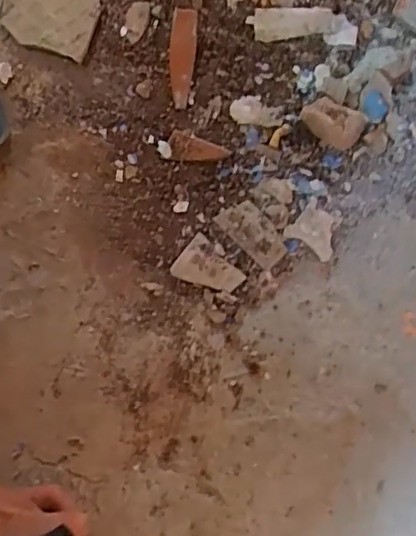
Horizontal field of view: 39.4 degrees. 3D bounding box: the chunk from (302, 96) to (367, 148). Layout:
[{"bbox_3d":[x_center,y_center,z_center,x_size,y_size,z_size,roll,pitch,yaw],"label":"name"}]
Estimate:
[{"bbox_3d":[0.114,-0.135,0.534,0.055,0.016,0.038,33,77,3],"label":"chunk"}]

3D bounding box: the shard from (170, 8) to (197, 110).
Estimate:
[{"bbox_3d":[-0.025,-0.201,0.553,0.023,0.009,0.101,4,77,-4],"label":"shard"}]

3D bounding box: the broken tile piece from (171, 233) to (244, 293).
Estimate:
[{"bbox_3d":[0.000,0.003,0.513,0.056,0.004,0.041,39,77,4],"label":"broken tile piece"}]

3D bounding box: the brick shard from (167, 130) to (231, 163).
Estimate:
[{"bbox_3d":[-0.010,-0.109,0.536,0.056,0.008,0.029,19,77,0],"label":"brick shard"}]

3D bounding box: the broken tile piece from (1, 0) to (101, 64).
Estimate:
[{"bbox_3d":[-0.150,-0.250,0.568,0.083,0.008,0.078,18,77,-1],"label":"broken tile piece"}]

